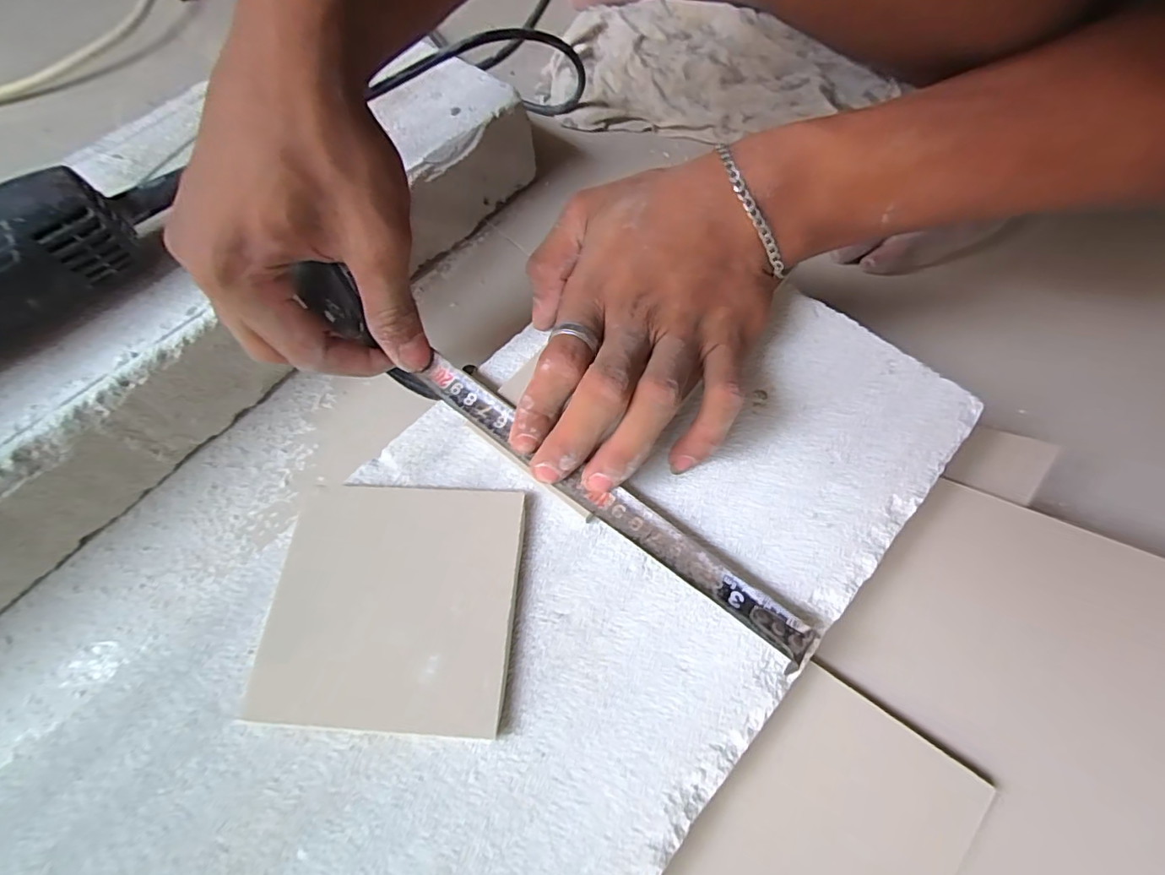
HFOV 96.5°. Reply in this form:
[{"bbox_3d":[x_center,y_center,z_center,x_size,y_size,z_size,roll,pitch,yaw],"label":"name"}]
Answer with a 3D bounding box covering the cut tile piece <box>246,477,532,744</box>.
[{"bbox_3d":[-0.079,0.068,0.220,0.099,0.008,0.097,3,64,3],"label":"cut tile piece"}]

